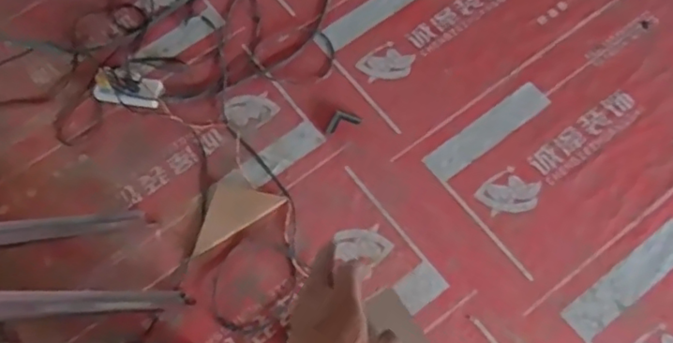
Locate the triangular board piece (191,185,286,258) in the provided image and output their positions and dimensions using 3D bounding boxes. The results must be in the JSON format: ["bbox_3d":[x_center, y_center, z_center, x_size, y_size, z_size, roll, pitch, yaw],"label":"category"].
[{"bbox_3d":[-0.282,0.097,1.608,0.258,0.018,0.133,-30,70,-10],"label":"triangular board piece"}]

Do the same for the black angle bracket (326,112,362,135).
[{"bbox_3d":[0.014,-0.140,1.672,0.100,0.018,0.052,-20,69,-6],"label":"black angle bracket"}]

